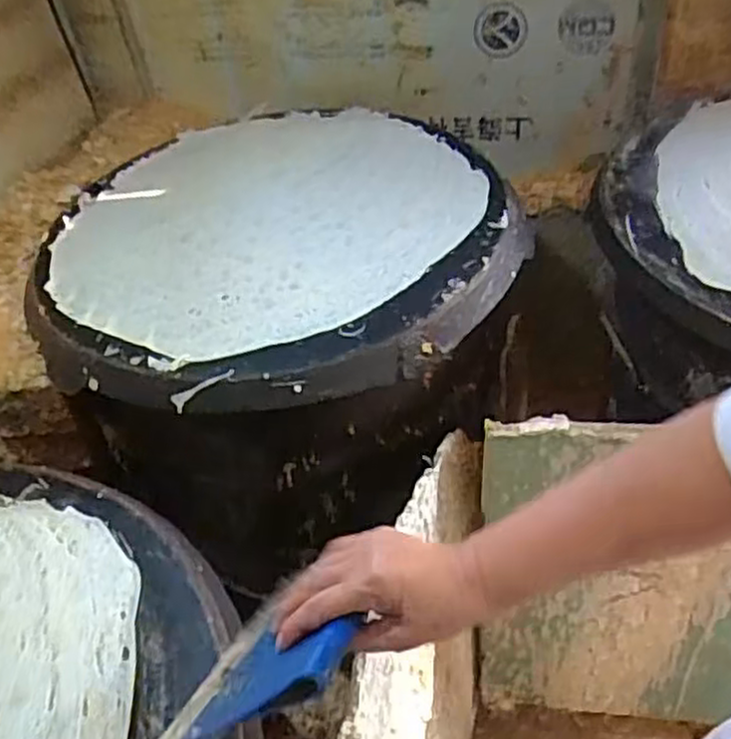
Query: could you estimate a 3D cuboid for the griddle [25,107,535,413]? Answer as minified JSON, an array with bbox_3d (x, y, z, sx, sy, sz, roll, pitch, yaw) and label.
[{"bbox_3d":[-0.108,-0.175,0.981,0.589,0.084,0.582,-4,43,4],"label":"griddle"}]

